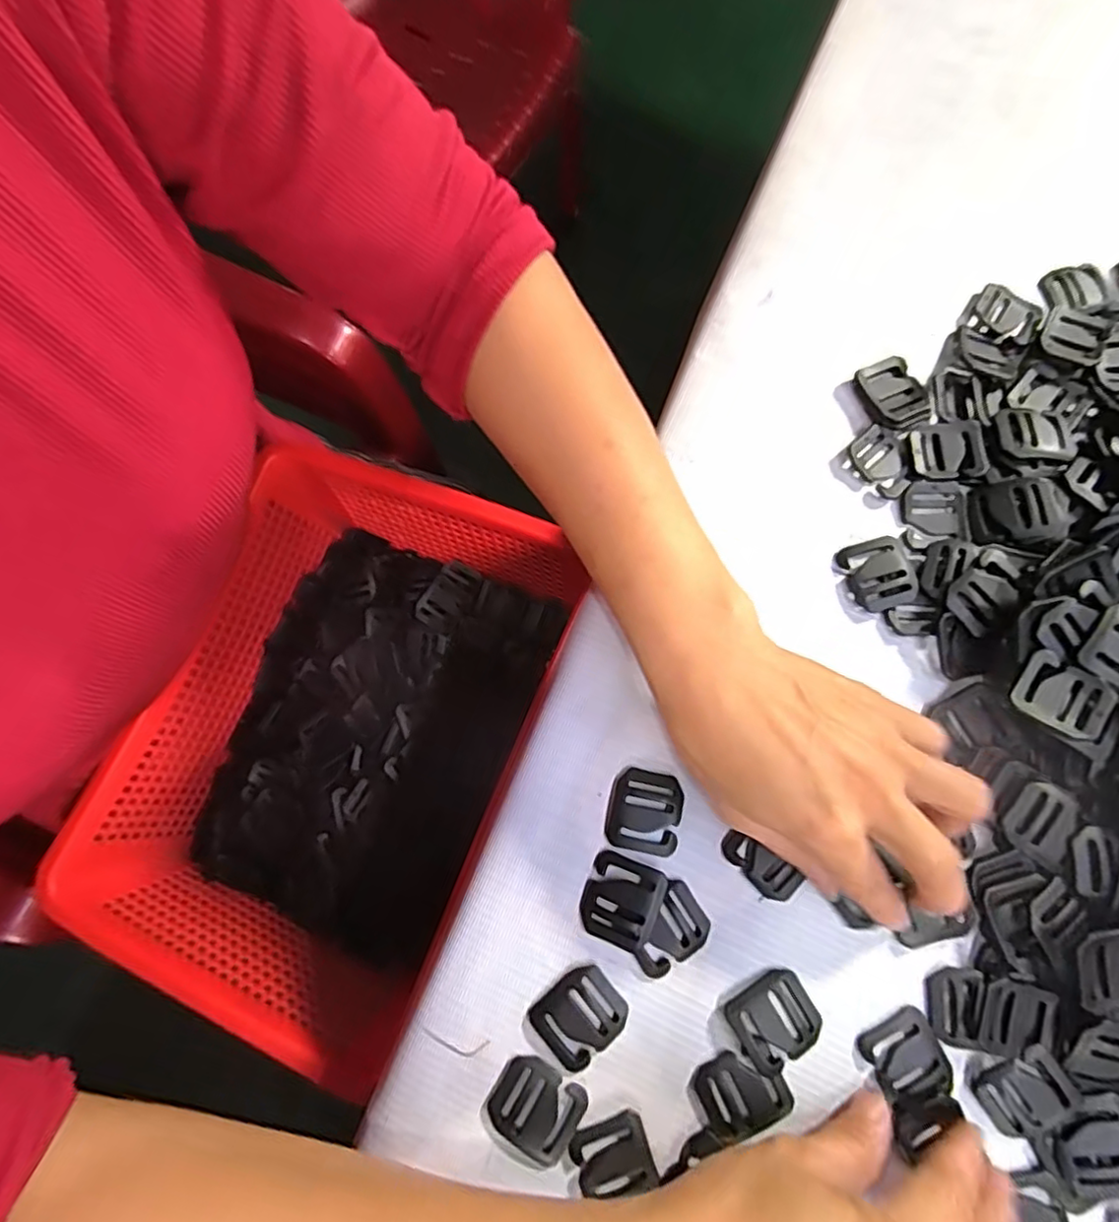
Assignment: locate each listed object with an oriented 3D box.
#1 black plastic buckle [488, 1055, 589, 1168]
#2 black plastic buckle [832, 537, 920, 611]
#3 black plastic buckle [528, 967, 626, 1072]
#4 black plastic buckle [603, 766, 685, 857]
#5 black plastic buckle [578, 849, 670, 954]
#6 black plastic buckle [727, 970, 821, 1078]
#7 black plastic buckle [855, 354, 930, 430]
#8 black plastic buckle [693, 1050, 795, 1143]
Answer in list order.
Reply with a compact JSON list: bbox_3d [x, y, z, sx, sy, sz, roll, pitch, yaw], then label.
[{"bbox_3d":[-0.009,0.202,0.254,0.037,0.004,0.031,28,79,6],"label":"black plastic buckle"},{"bbox_3d":[0.156,-0.018,0.306,0.031,0.008,0.034,-18,78,-4],"label":"black plastic buckle"},{"bbox_3d":[0.008,0.169,0.262,0.037,0.004,0.031,-42,81,-9],"label":"black plastic buckle"},{"bbox_3d":[0.038,0.090,0.281,0.032,0.004,0.034,12,77,2],"label":"black plastic buckle"},{"bbox_3d":[0.027,0.125,0.270,0.032,0.009,0.035,21,78,4],"label":"black plastic buckle"},{"bbox_3d":[0.090,0.171,0.263,0.034,0.006,0.032,-25,79,-6],"label":"black plastic buckle"},{"bbox_3d":[0.173,-0.111,0.325,0.029,0.004,0.039,-25,79,-6],"label":"black plastic buckle"},{"bbox_3d":[0.075,0.197,0.257,0.036,0.004,0.029,-23,78,-5],"label":"black plastic buckle"}]

